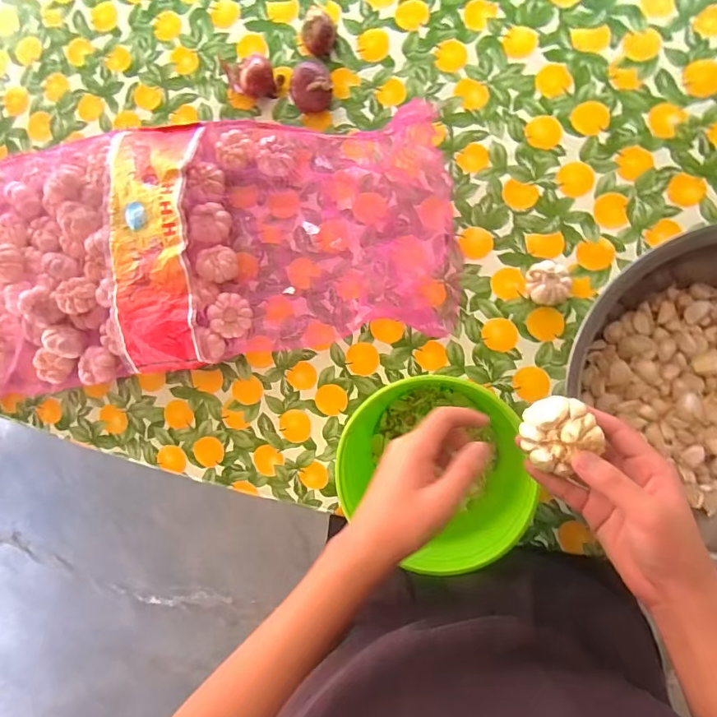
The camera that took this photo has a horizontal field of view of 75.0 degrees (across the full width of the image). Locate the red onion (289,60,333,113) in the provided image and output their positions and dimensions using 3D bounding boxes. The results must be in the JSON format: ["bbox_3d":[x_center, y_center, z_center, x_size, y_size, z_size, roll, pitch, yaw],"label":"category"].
[{"bbox_3d":[-0.066,-0.388,0.677,0.058,0.048,0.056,0,89,9],"label":"red onion"}]

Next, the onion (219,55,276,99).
[{"bbox_3d":[-0.164,-0.414,0.689,0.086,0.049,0.050,14,91,9],"label":"onion"}]

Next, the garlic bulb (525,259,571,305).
[{"bbox_3d":[0.252,-0.101,0.623,0.051,0.035,0.060,-17,87,8],"label":"garlic bulb"}]

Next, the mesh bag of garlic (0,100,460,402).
[{"bbox_3d":[-0.263,-0.167,0.688,0.797,0.077,0.368,-8,88,8],"label":"mesh bag of garlic"}]

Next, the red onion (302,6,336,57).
[{"bbox_3d":[-0.057,-0.472,0.678,0.048,0.047,0.059,-7,88,8],"label":"red onion"}]

